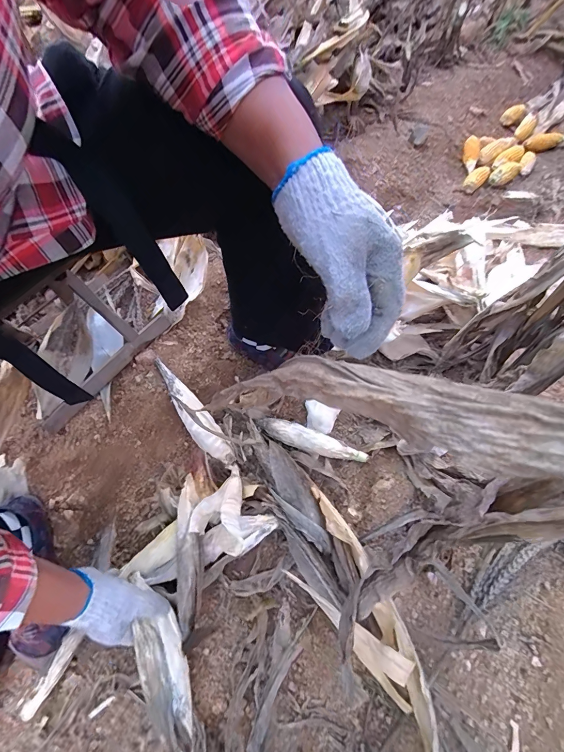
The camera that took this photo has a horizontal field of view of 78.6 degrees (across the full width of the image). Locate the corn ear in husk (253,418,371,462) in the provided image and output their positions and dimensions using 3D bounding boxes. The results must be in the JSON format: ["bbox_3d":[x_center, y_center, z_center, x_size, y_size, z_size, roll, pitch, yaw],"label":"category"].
[{"bbox_3d":[0.050,0.115,0.617,0.200,0.032,0.036,14,62,15],"label":"corn ear in husk"}]

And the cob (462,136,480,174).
[{"bbox_3d":[0.602,-0.715,1.101,0.046,0.039,0.109,-4,100,0],"label":"cob"}]

